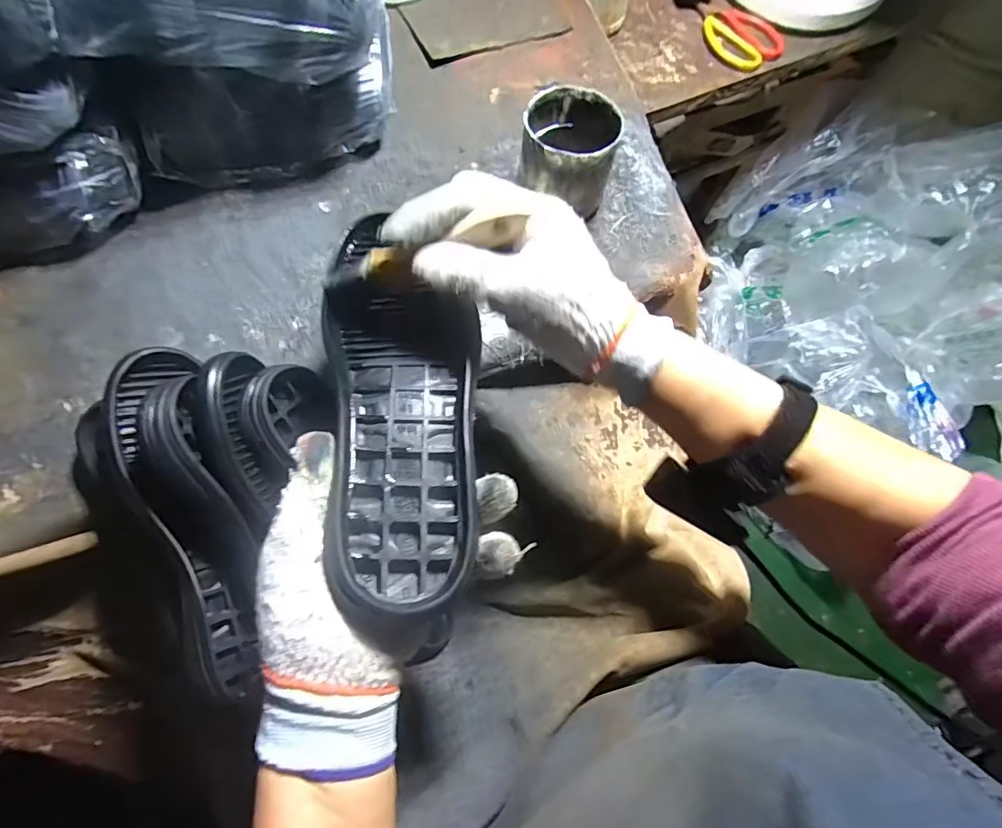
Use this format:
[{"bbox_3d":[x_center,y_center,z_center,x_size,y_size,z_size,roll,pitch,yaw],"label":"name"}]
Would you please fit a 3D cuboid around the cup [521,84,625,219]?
[{"bbox_3d":[0.063,-0.245,0.488,0.082,0.090,0.097,13,70,3],"label":"cup"}]

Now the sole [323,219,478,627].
[{"bbox_3d":[-0.057,-0.004,0.300,0.090,0.040,0.223,-7,67,-4],"label":"sole"}]

